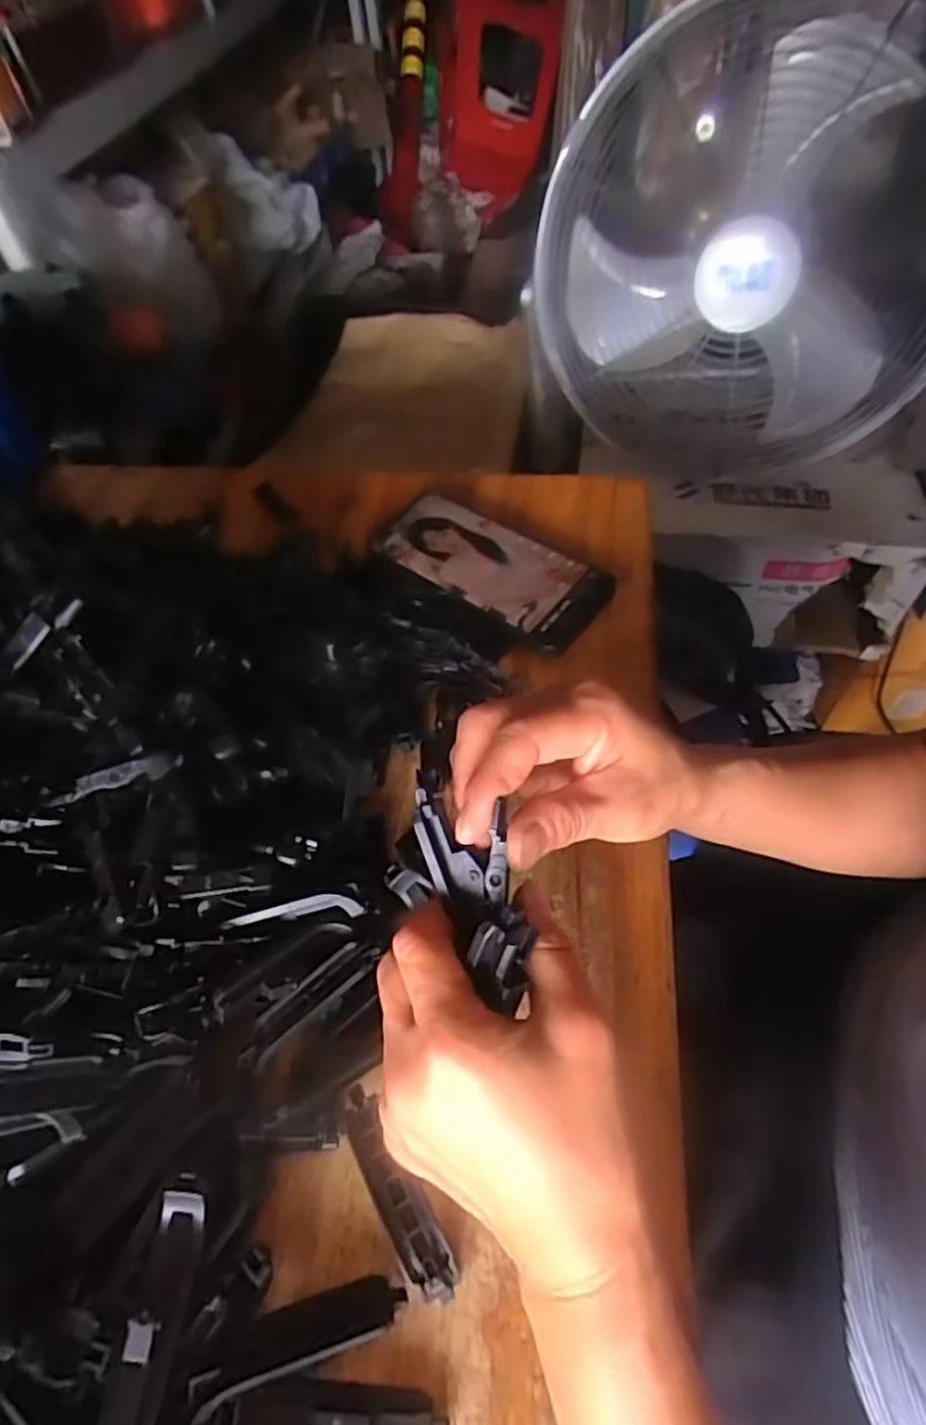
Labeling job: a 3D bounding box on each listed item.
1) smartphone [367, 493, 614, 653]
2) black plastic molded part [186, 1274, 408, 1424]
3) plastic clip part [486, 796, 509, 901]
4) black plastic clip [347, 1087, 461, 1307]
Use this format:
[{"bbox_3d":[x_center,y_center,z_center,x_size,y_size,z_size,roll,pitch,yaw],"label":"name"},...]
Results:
[{"bbox_3d":[0.017,-0.100,0.469,0.163,0.010,0.070,32,63,25],"label":"smartphone"},{"bbox_3d":[-0.057,0.218,0.242,0.071,0.016,0.019,-8,52,-19],"label":"black plastic molded part"},{"bbox_3d":[0.012,0.050,0.244,0.007,0.004,0.035,4,99,8],"label":"plastic clip part"},{"bbox_3d":[-0.026,0.186,0.271,0.017,0.015,0.075,-28,57,-15],"label":"black plastic clip"}]

